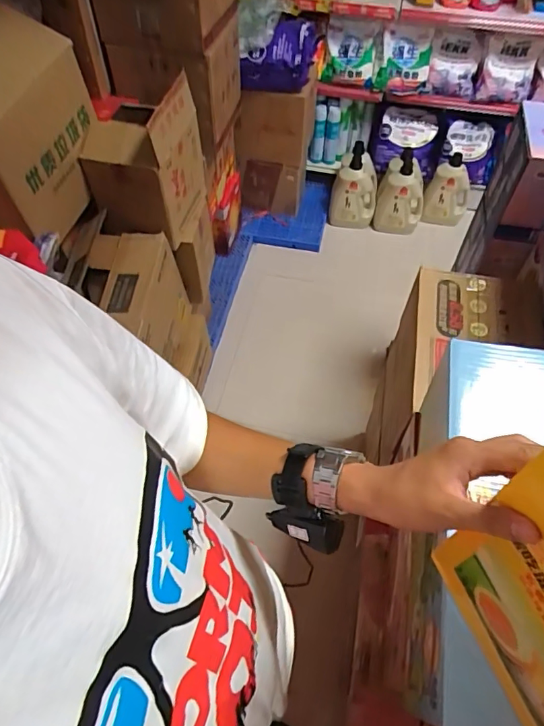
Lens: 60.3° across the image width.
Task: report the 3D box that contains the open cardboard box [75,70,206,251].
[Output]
[{"bbox_3d":[-0.357,-0.575,1.352,0.226,0.377,0.313,13,56,8],"label":"open cardboard box"}]

